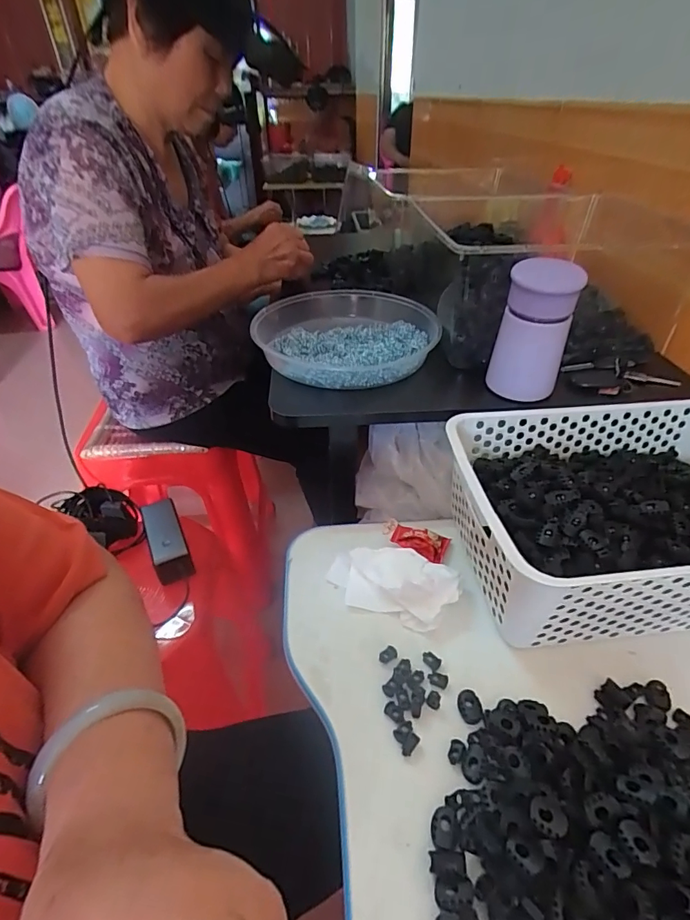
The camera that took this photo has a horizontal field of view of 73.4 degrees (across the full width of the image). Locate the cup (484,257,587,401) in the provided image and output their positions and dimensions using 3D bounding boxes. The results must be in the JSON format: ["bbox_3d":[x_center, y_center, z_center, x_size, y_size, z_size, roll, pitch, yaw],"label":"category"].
[{"bbox_3d":[0.194,-0.134,0.479,0.068,0.126,0.056,12,41,16],"label":"cup"}]

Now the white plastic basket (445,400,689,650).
[{"bbox_3d":[0.257,0.051,0.424,0.309,0.109,0.200,-3,39,-5],"label":"white plastic basket"}]

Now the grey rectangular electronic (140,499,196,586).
[{"bbox_3d":[-0.260,0.113,0.669,0.048,0.027,0.156,-19,42,-21],"label":"grey rectangular electronic"}]

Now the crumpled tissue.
[{"bbox_3d":[0.043,0.105,0.419,0.114,0.032,0.065,17,41,18],"label":"crumpled tissue"}]

